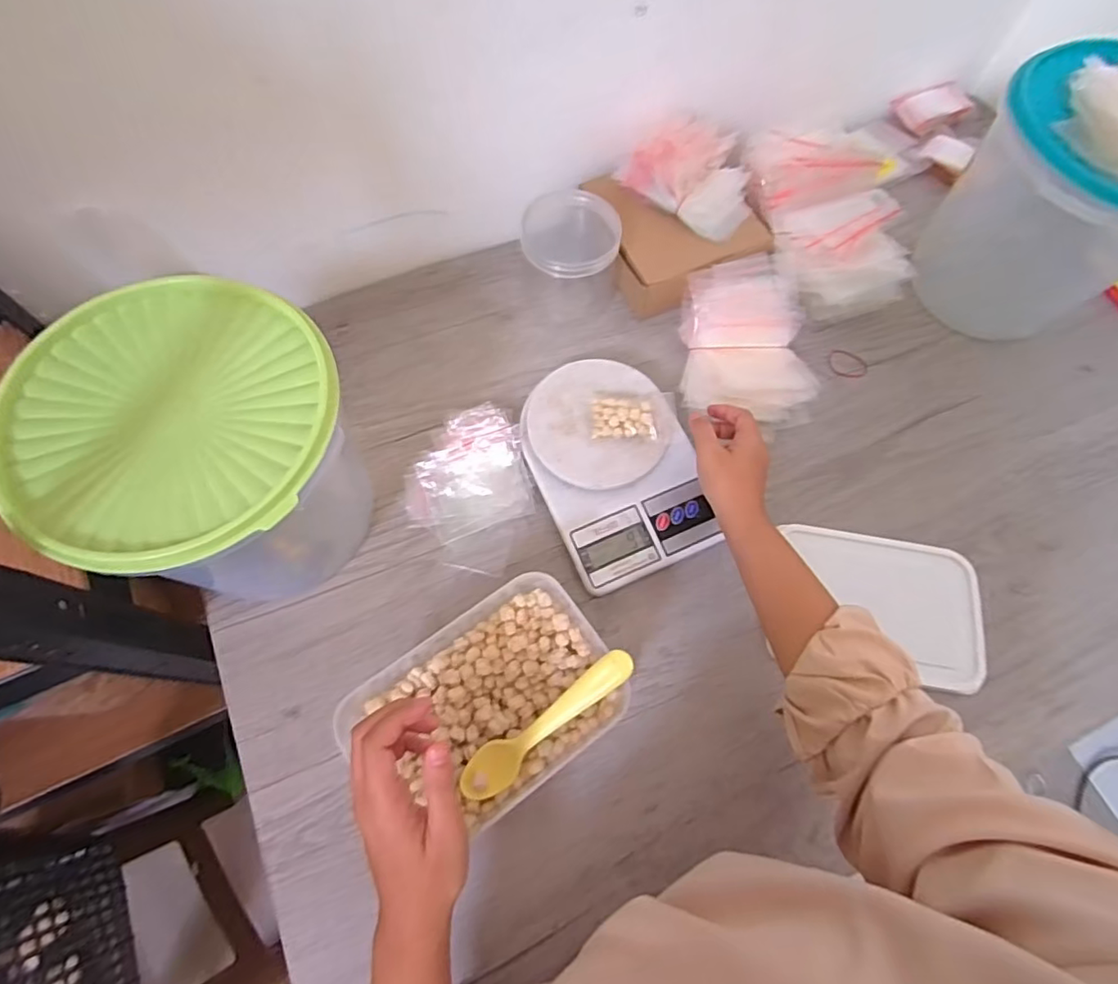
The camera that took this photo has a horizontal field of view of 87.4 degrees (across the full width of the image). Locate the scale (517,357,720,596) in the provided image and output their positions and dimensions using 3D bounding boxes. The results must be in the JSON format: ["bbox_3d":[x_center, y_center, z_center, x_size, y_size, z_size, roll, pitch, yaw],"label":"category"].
[{"bbox_3d":[0.053,-0.028,0.538,0.147,0.041,0.208,-23,70,-10],"label":"scale"}]

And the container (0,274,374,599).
[{"bbox_3d":[-0.249,-0.021,0.450,0.195,0.179,0.200,1,68,-1],"label":"container"}]

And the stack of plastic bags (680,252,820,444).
[{"bbox_3d":[0.193,-0.147,0.588,0.134,0.056,0.161,8,68,2],"label":"stack of plastic bags"}]

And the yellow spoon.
[{"bbox_3d":[-0.009,0.165,0.415,0.153,0.015,0.030,-42,73,10],"label":"yellow spoon"}]

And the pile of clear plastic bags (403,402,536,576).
[{"bbox_3d":[-0.083,-0.005,0.531,0.112,0.024,0.149,-10,69,-6],"label":"pile of clear plastic bags"}]

